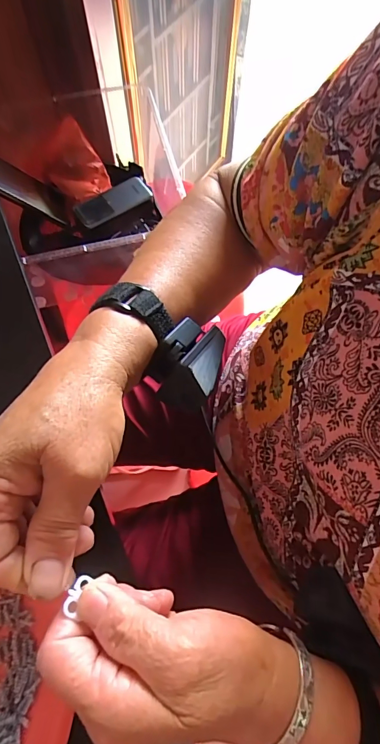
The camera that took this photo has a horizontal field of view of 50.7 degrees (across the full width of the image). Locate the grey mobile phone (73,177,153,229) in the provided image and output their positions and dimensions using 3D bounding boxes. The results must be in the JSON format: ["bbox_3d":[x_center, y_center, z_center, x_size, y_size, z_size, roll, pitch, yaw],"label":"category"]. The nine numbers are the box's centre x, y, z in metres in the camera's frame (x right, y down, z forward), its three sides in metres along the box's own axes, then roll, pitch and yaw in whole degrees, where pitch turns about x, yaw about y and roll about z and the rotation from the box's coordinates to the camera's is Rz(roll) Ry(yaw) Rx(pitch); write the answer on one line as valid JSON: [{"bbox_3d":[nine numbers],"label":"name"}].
[{"bbox_3d":[-0.127,-0.283,0.662,0.127,0.014,0.060,-32,73,-17],"label":"grey mobile phone"}]

